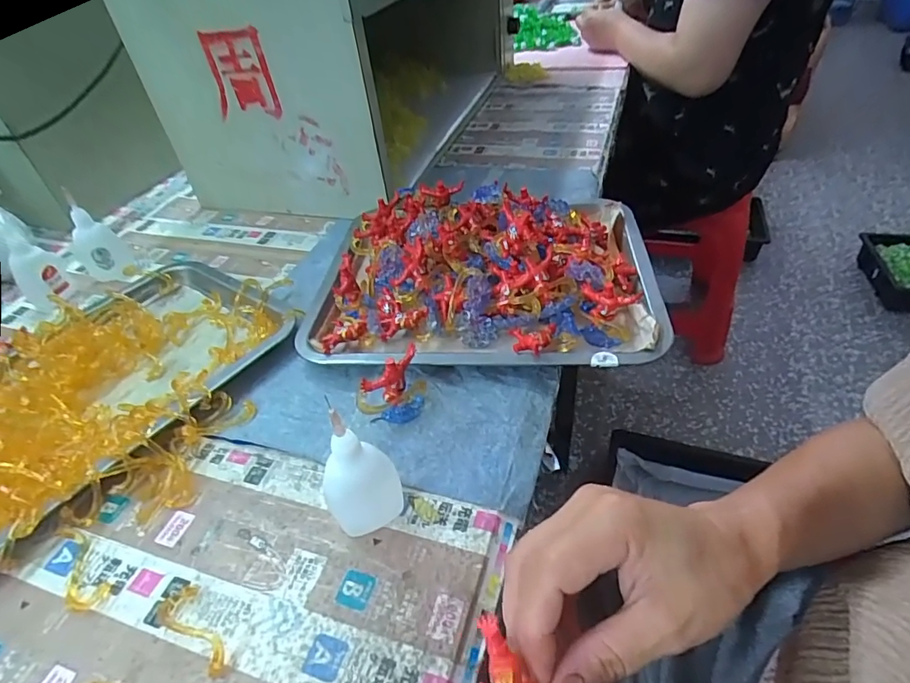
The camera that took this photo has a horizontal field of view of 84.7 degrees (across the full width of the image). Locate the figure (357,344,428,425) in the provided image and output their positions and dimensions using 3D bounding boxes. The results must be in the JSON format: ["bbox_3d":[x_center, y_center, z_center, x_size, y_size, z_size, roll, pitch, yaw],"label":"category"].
[{"bbox_3d":[-0.045,0.038,0.369,0.053,0.049,0.023,-29,47,-23],"label":"figure"}]

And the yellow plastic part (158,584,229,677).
[{"bbox_3d":[-0.145,0.162,0.281,0.061,0.005,0.022,27,52,32],"label":"yellow plastic part"}]

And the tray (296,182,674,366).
[{"bbox_3d":[0.024,-0.075,0.475,0.313,0.065,0.251,-1,42,6],"label":"tray"}]

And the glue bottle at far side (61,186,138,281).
[{"bbox_3d":[-0.399,-0.115,0.551,0.048,0.095,0.046,-36,50,-29],"label":"glue bottle at far side"}]

